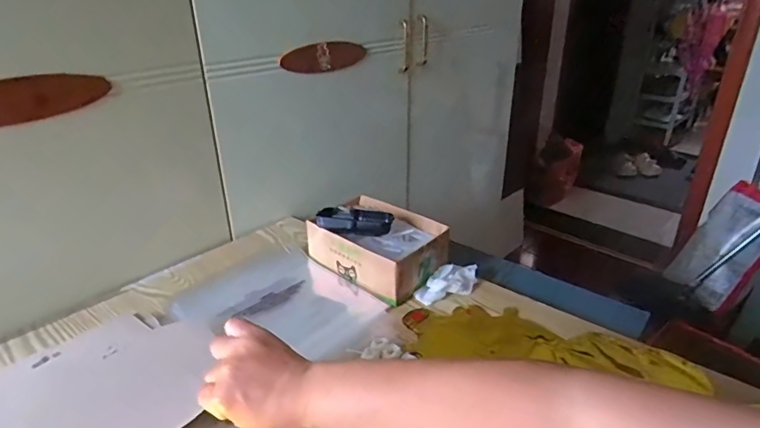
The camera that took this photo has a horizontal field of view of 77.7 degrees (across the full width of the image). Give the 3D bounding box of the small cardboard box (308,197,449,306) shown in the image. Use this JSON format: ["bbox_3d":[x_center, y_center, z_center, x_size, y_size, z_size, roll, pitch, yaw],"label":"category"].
[{"bbox_3d":[-0.004,0.045,0.701,0.184,0.070,0.132,22,33,37],"label":"small cardboard box"}]

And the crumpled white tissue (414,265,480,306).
[{"bbox_3d":[0.098,0.091,0.660,0.106,0.023,0.050,-12,29,-24],"label":"crumpled white tissue"}]

